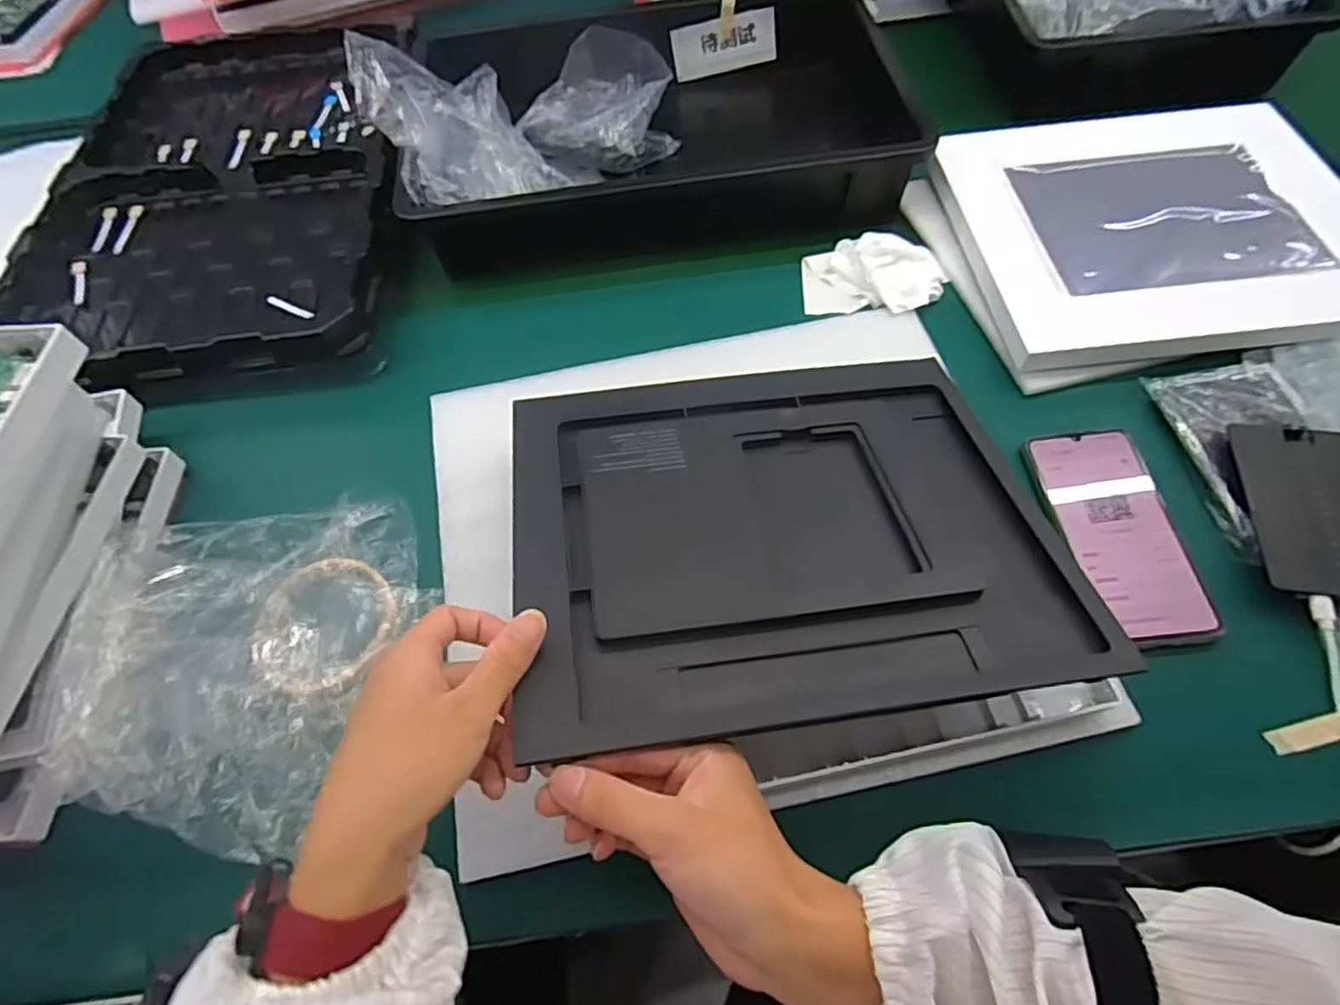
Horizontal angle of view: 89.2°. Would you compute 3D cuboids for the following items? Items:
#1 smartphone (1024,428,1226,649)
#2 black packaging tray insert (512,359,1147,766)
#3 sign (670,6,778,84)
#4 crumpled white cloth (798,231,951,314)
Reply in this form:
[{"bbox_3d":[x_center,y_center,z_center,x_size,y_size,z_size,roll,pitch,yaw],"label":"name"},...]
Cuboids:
[{"bbox_3d":[0.288,0.018,0.438,0.073,0.015,0.150,-7,59,0],"label":"smartphone"},{"bbox_3d":[0.062,0.006,0.390,0.291,0.013,0.243,-6,51,-7],"label":"black packaging tray insert"},{"bbox_3d":[0.057,-0.477,0.711,0.107,0.049,0.004,-10,46,5],"label":"sign"},{"bbox_3d":[0.168,-0.193,0.557,0.114,0.034,0.089,9,61,8],"label":"crumpled white cloth"}]

